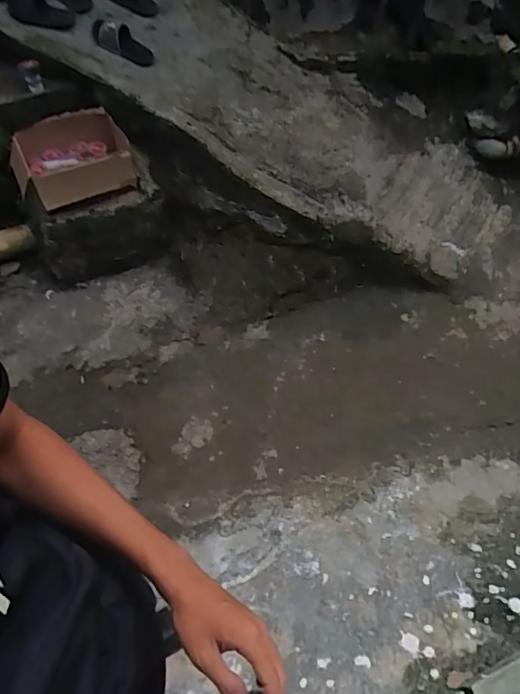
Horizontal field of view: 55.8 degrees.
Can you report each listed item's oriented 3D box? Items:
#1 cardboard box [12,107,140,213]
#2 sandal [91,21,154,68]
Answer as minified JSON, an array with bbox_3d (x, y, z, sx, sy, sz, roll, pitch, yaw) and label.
[{"bbox_3d":[-0.621,-0.615,1.628,0.384,0.165,0.242,-17,59,-11],"label":"cardboard box"},{"bbox_3d":[-0.451,-0.993,1.606,0.251,0.053,0.101,40,64,21],"label":"sandal"}]

